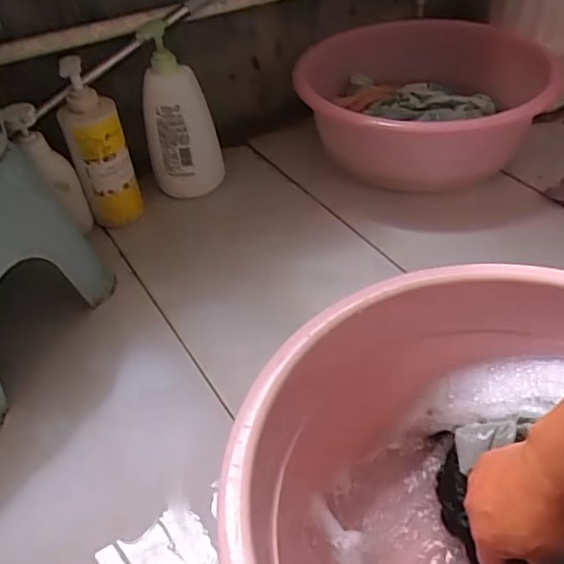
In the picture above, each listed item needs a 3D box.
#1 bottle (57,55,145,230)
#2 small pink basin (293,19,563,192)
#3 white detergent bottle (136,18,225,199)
[{"bbox_3d":[-0.259,-0.187,0.850,0.082,0.233,0.059,-20,46,-14],"label":"bottle"},{"bbox_3d":[0.236,-0.287,0.983,0.415,0.147,0.362,2,45,8],"label":"small pink basin"},{"bbox_3d":[-0.153,-0.244,0.898,0.098,0.243,0.075,5,45,11],"label":"white detergent bottle"}]

